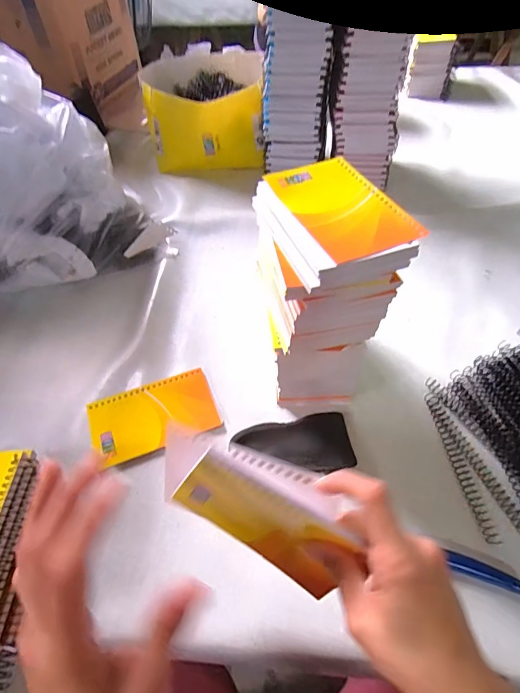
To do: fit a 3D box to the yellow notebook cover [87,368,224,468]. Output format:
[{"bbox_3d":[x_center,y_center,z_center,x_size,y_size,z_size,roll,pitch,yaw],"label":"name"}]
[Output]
[{"bbox_3d":[-0.115,0.075,0.439,0.129,0.009,0.078,-19,52,-12],"label":"yellow notebook cover"}]

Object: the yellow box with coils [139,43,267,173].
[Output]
[{"bbox_3d":[-0.106,-0.435,0.766,0.203,0.135,0.232,-7,51,-2],"label":"yellow box with coils"}]

